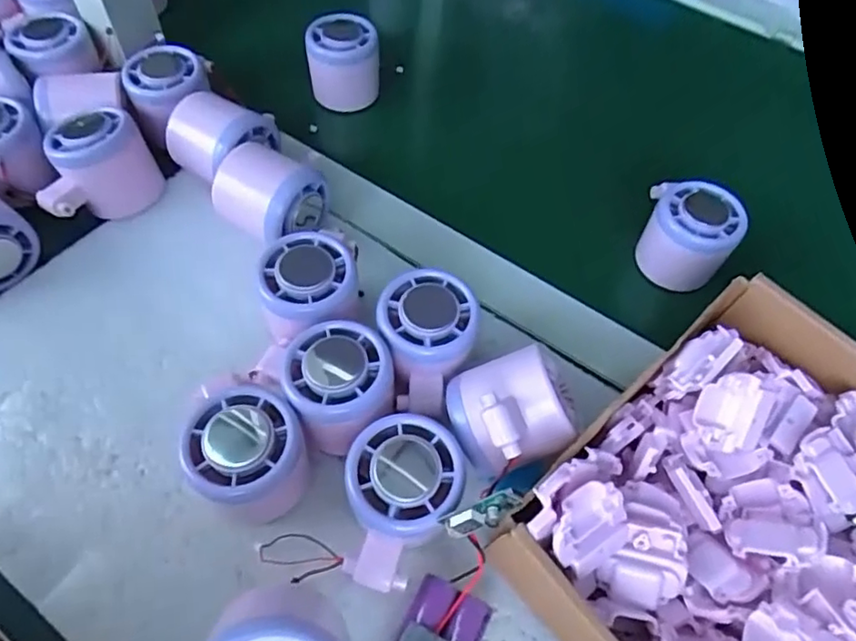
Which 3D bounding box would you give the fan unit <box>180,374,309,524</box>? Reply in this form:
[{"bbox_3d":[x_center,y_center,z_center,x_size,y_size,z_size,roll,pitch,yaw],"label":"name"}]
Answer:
[{"bbox_3d":[-0.089,0.066,0.306,0.053,0.054,0.058,1,58,-2],"label":"fan unit"}]

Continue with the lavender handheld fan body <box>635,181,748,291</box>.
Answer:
[{"bbox_3d":[0.173,-0.057,0.406,0.057,0.054,0.047,19,59,9],"label":"lavender handheld fan body"}]

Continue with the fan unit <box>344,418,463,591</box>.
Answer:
[{"bbox_3d":[-0.017,0.088,0.295,0.052,0.054,0.073,32,62,16],"label":"fan unit"}]

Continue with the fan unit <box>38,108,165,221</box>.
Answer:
[{"bbox_3d":[-0.224,-0.105,0.404,0.075,0.052,0.064,-22,62,-16],"label":"fan unit"}]

